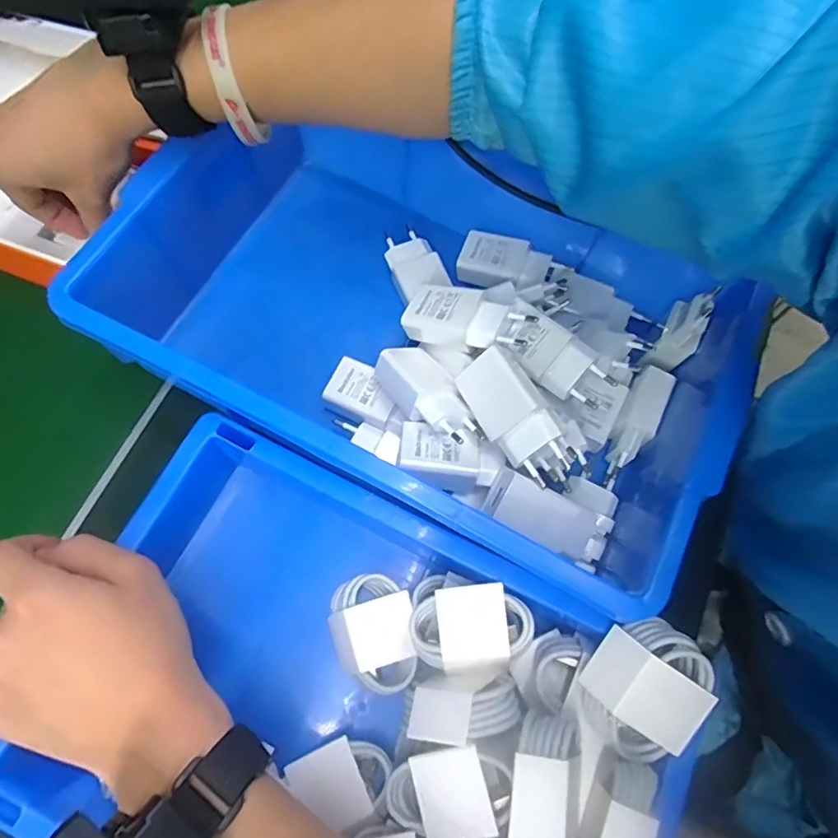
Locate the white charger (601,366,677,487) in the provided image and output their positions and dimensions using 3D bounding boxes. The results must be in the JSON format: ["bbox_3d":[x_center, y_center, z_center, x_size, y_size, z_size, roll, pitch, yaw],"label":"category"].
[{"bbox_3d":[0.146,0.005,0.374,0.023,0.032,0.083,26,73,9],"label":"white charger"}]

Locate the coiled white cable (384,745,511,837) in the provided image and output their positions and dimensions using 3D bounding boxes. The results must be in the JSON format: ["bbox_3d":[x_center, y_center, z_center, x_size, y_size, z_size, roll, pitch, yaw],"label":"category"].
[{"bbox_3d":[0.015,0.182,0.272,0.062,0.017,0.038,-17,75,15],"label":"coiled white cable"}]

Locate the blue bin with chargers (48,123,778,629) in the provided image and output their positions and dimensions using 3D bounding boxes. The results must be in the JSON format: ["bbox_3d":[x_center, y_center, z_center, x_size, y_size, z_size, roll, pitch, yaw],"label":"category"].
[{"bbox_3d":[0.010,-0.058,0.374,0.368,0.098,0.232,28,73,10],"label":"blue bin with chargers"}]

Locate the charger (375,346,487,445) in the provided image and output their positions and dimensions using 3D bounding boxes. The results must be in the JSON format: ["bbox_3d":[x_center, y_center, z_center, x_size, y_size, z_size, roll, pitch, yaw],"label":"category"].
[{"bbox_3d":[0.008,-0.013,0.347,0.037,0.026,0.075,-17,65,-35],"label":"charger"}]

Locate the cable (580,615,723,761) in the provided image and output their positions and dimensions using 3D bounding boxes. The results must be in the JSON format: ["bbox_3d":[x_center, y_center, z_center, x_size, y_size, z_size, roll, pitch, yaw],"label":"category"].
[{"bbox_3d":[0.111,0.131,0.270,0.053,0.023,0.060,40,76,13],"label":"cable"}]

